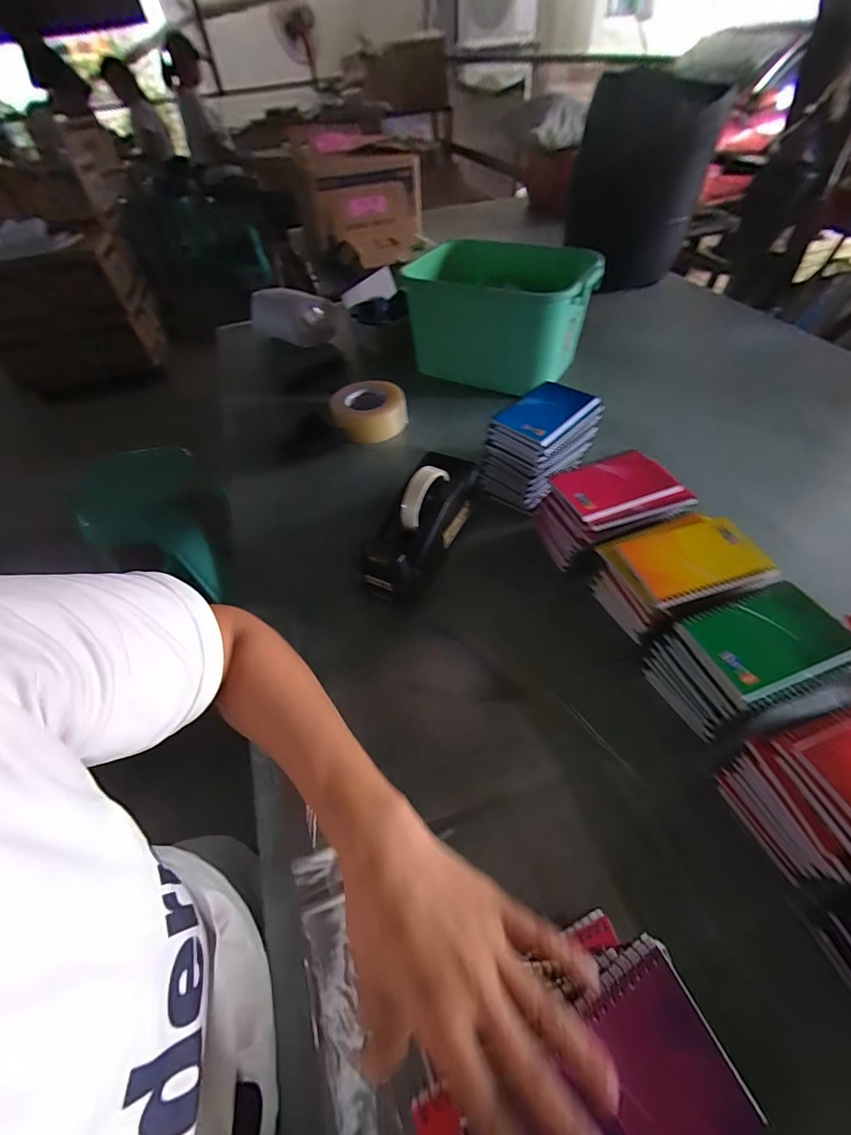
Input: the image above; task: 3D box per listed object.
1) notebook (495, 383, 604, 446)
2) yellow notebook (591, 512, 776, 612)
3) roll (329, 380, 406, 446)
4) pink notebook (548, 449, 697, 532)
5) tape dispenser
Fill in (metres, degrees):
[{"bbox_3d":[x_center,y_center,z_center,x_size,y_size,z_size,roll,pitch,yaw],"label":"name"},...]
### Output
[{"bbox_3d":[0.164,-0.212,0.573,0.127,0.013,0.082,-39,58,-23],"label":"notebook"},{"bbox_3d":[0.273,-0.012,0.446,0.151,0.014,0.098,-17,52,-8],"label":"yellow notebook"},{"bbox_3d":[-0.102,-0.283,0.772,0.126,0.060,0.126,-3,52,3],"label":"roll"},{"bbox_3d":[0.231,-0.095,0.514,0.135,0.016,0.100,-17,52,-8],"label":"pink notebook"},{"bbox_3d":[-0.006,-0.063,0.541,0.085,0.114,0.212,20,56,20],"label":"tape dispenser"}]

